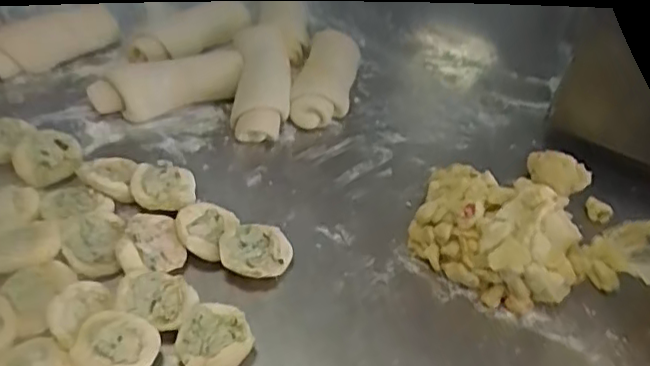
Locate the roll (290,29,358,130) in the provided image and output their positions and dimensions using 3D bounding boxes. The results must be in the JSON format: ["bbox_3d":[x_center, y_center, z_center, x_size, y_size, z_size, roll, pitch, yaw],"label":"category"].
[{"bbox_3d":[0.004,-0.119,0.693,0.056,0.051,0.155,10,44,3],"label":"roll"}]

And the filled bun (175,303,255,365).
[{"bbox_3d":[-0.081,0.115,0.461,0.053,0.024,0.047,-17,49,-24],"label":"filled bun"}]

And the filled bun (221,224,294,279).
[{"bbox_3d":[-0.057,0.058,0.526,0.057,0.028,0.043,8,44,0],"label":"filled bun"}]

